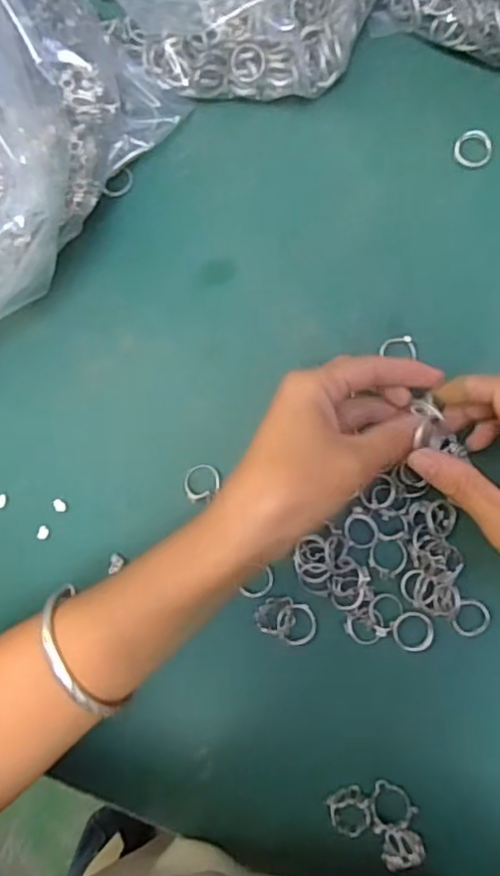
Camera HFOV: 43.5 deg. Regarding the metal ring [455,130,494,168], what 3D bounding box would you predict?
[{"bbox_3d":[0.135,-0.174,0.378,0.022,0.004,0.022,-1,84,5],"label":"metal ring"}]

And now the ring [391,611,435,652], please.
[{"bbox_3d":[0.090,0.107,0.344,0.021,0.004,0.023,-1,84,5],"label":"ring"}]

